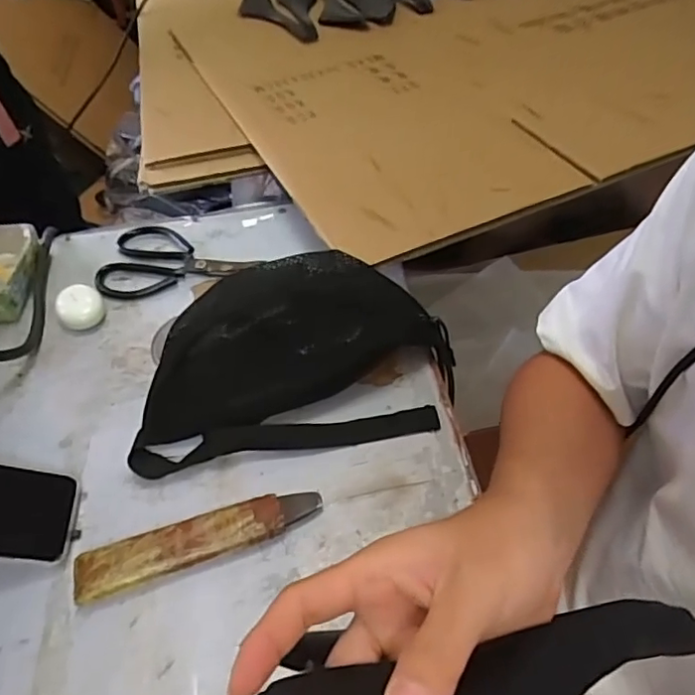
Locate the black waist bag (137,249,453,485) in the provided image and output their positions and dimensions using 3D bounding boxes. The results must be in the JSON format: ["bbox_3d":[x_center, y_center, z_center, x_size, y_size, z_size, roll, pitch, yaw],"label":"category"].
[{"bbox_3d":[-0.050,0.001,0.523,0.286,0.094,0.159,-9,50,-4],"label":"black waist bag"}]

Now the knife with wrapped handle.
[{"bbox_3d":[-0.113,0.147,0.460,0.187,0.017,0.039,-17,51,-10],"label":"knife with wrapped handle"}]

